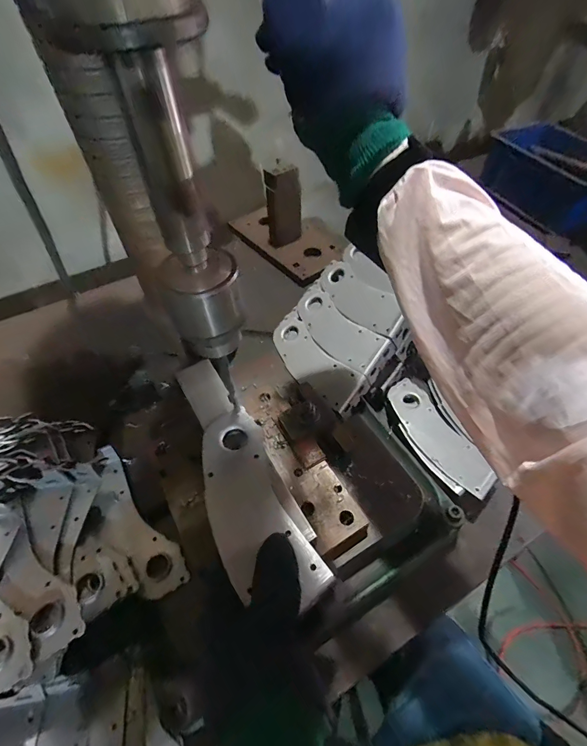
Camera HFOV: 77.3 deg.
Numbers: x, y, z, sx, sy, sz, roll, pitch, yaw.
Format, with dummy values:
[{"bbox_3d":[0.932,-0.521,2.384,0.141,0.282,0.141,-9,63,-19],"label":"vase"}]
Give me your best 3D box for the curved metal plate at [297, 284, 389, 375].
[{"bbox_3d":[0.060,-0.069,0.546,0.067,0.011,0.180,-45,54,2],"label":"curved metal plate"}]

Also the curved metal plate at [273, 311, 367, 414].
[{"bbox_3d":[0.025,-0.022,0.534,0.068,0.020,0.179,-40,55,-1],"label":"curved metal plate"}]

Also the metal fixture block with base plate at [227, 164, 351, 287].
[{"bbox_3d":[-0.032,-0.337,0.789,0.113,0.149,0.293,-33,60,-21],"label":"metal fixture block with base plate"}]

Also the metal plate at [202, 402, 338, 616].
[{"bbox_3d":[-0.037,0.105,0.303,0.066,0.006,0.167,-21,53,-14],"label":"metal plate"}]

